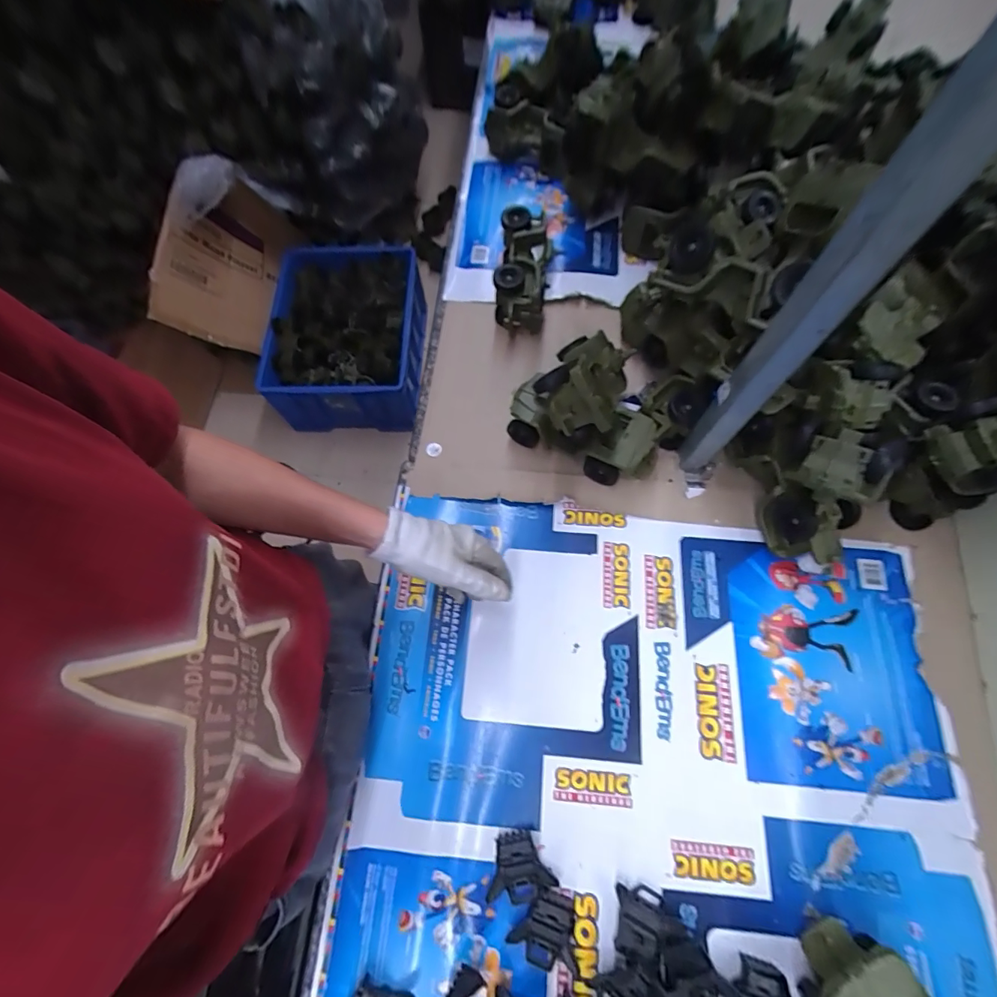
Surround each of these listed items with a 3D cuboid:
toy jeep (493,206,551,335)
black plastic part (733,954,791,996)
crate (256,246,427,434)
[{"bbox_3d":[0.037,-0.327,0.668,0.078,0.084,0.167,6,69,4],"label":"toy jeep"},{"bbox_3d":[0.233,0.445,0.403,0.043,0.013,0.056,8,70,5],"label":"black plastic part"},{"bbox_3d":[-0.454,-0.491,1.416,0.417,0.236,0.526,2,69,3],"label":"crate"}]

